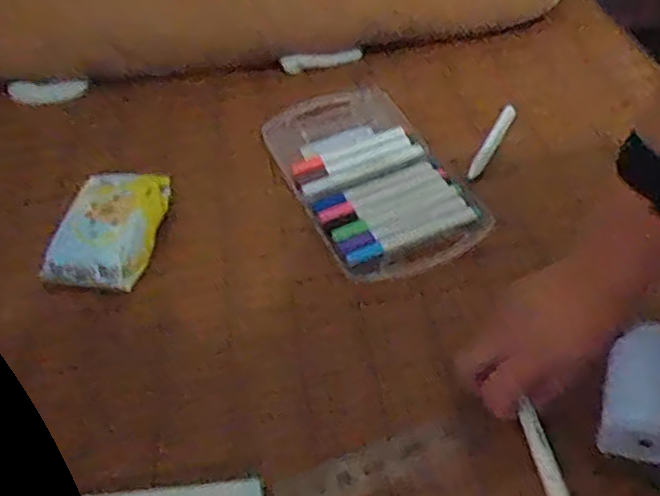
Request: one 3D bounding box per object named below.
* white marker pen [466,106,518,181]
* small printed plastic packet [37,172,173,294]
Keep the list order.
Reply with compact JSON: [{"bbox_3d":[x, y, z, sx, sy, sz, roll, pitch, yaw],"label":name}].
[{"bbox_3d":[0.162,-0.107,0.620,0.014,0.012,0.107,22,55,24],"label":"white marker pen"},{"bbox_3d":[-0.195,-0.023,0.560,0.084,0.034,0.129,3,50,9],"label":"small printed plastic packet"}]

